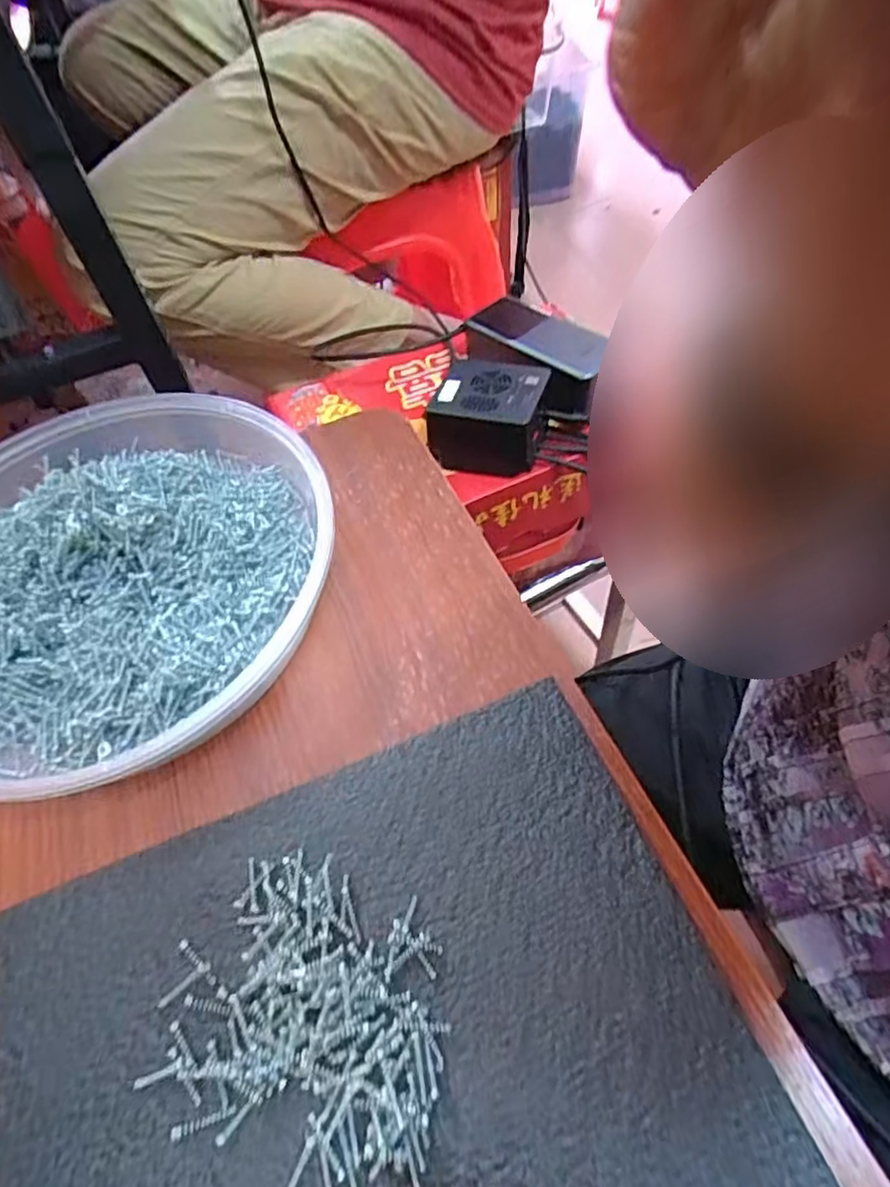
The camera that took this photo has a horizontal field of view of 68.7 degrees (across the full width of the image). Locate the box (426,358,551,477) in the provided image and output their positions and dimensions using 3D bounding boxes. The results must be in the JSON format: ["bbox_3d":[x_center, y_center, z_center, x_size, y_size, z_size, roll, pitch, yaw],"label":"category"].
[{"bbox_3d":[0.034,-0.134,0.488,0.078,0.052,0.072,8,57,10],"label":"box"}]

